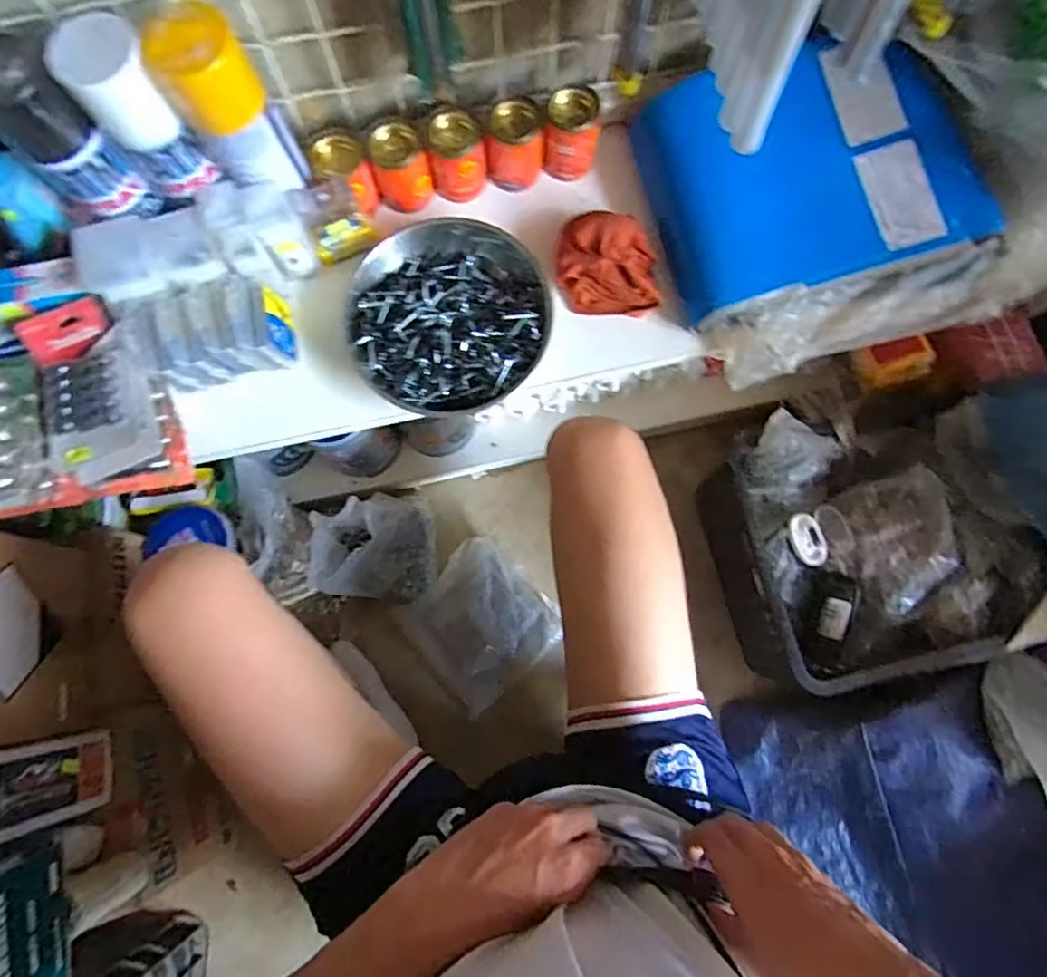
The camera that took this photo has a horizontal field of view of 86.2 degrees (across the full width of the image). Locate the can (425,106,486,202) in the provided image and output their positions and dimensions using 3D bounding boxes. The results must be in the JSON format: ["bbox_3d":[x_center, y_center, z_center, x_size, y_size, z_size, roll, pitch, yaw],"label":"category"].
[{"bbox_3d":[-0.065,-0.333,0.565,0.052,0.066,0.053,0,76,2],"label":"can"}]

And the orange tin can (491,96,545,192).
[{"bbox_3d":[-0.008,-0.345,0.573,0.055,0.076,0.049,4,76,3],"label":"orange tin can"}]

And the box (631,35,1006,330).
[{"bbox_3d":[0.274,-0.305,0.533,0.277,0.087,0.218,-14,76,-2],"label":"box"}]

